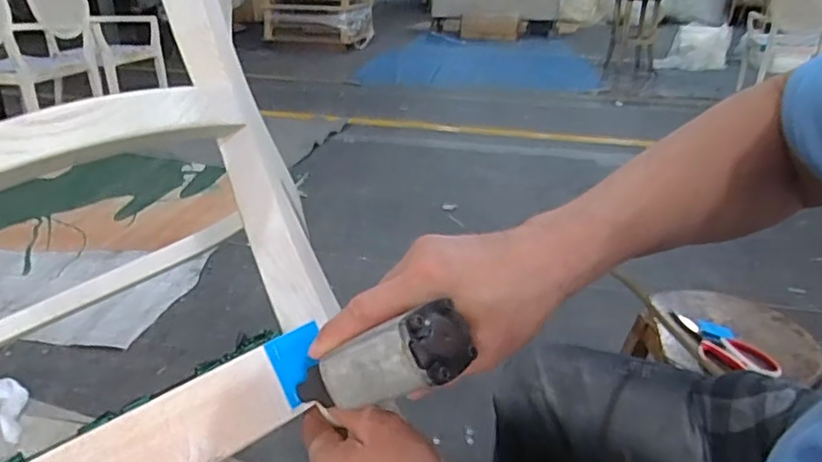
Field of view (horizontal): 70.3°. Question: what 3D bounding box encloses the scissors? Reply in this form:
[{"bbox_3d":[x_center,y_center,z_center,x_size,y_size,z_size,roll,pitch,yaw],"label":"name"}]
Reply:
[{"bbox_3d":[0.474,0.178,0.904,0.067,0.027,0.196,-21,25,-15],"label":"scissors"}]

